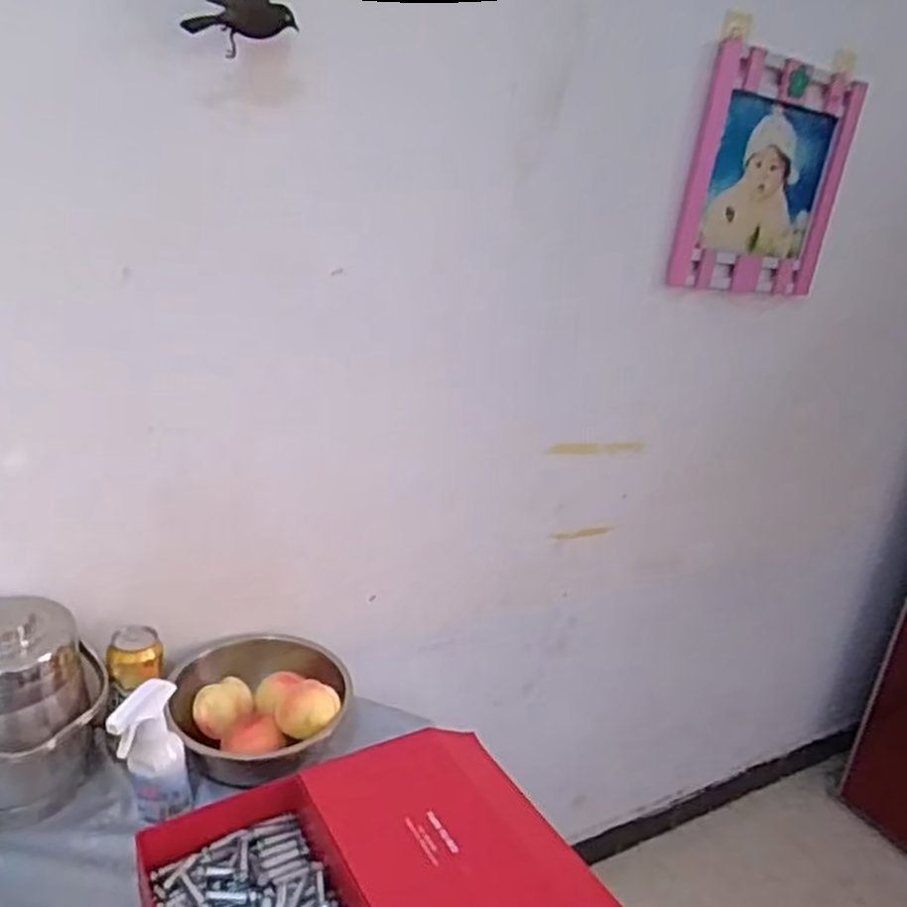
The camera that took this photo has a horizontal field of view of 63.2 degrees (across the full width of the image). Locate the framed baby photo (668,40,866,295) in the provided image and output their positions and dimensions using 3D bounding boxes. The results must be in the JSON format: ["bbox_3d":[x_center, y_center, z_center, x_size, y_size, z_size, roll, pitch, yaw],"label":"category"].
[{"bbox_3d":[0.507,-0.442,1.202,0.341,0.348,0.036,-4,26,-28],"label":"framed baby photo"}]

